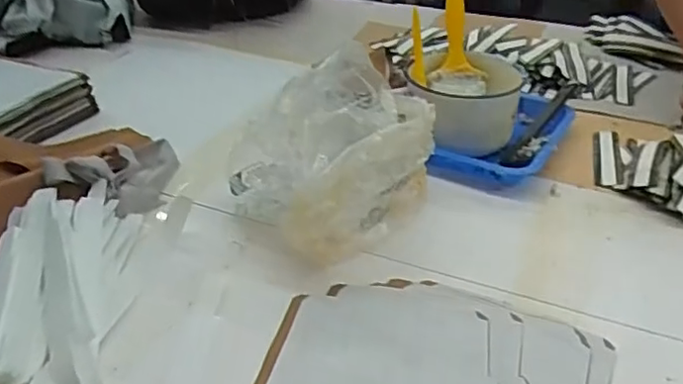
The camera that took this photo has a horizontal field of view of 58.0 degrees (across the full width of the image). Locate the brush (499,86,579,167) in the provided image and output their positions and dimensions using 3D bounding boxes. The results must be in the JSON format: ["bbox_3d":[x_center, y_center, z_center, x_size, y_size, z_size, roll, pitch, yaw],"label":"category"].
[{"bbox_3d":[0.254,-0.088,0.786,0.041,0.034,0.188,19,37,27],"label":"brush"}]

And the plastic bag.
[{"bbox_3d":[-0.011,-0.042,0.633,0.171,0.140,0.165,28,42,36],"label":"plastic bag"}]

